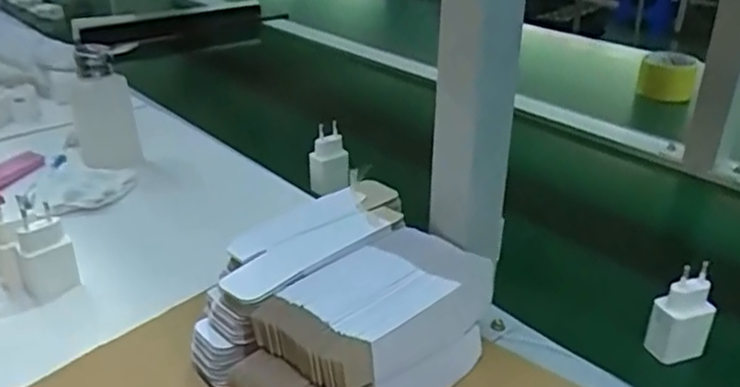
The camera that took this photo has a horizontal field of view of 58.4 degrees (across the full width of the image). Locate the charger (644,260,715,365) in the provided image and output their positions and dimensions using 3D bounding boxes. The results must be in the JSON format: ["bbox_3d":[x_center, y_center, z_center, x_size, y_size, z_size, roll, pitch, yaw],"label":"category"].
[{"bbox_3d":[0.236,0.092,0.500,0.039,0.071,0.025,-4,28,-9],"label":"charger"}]

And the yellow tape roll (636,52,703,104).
[{"bbox_3d":[0.478,-0.184,1.060,0.083,0.064,0.082,15,31,26],"label":"yellow tape roll"}]

